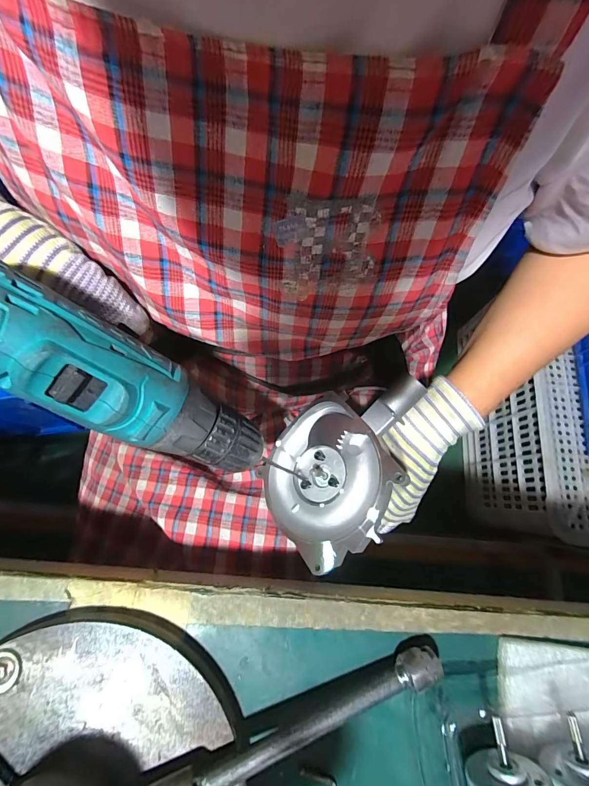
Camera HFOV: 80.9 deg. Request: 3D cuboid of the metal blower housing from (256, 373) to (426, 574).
[{"bbox_3d":[0.048,0.054,0.288,0.111,0.055,0.150,38,97,40],"label":"metal blower housing"}]

